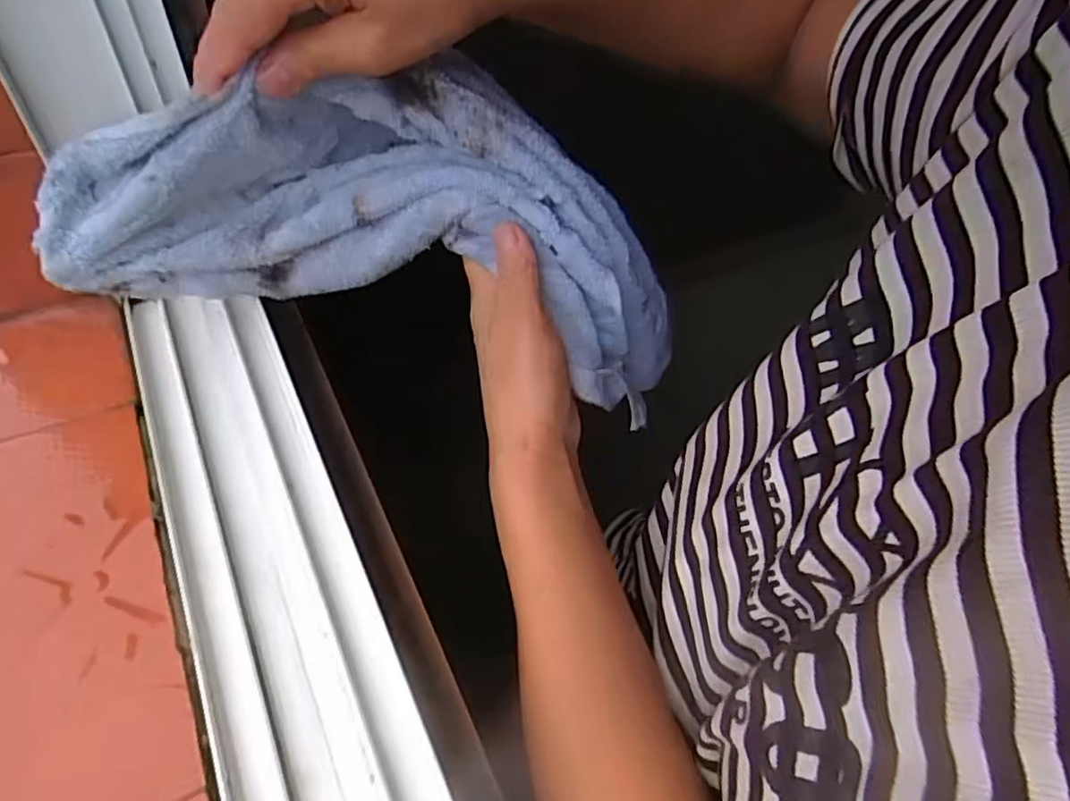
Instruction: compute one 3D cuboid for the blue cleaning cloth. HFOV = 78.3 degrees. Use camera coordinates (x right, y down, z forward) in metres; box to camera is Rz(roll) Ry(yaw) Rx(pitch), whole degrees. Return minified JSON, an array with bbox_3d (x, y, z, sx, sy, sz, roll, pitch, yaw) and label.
[{"bbox_3d":[-0.060,-0.079,0.351,0.323,0.151,0.106,8,50,-17],"label":"blue cleaning cloth"}]

